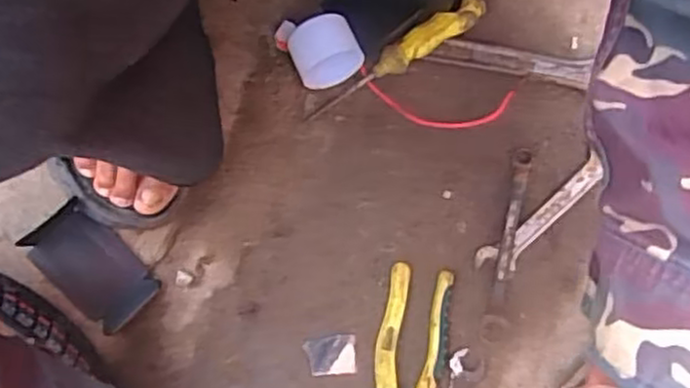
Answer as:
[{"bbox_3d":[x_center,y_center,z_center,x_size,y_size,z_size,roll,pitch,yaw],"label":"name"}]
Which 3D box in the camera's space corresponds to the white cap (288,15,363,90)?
[{"bbox_3d":[-0.018,-0.127,0.641,0.057,0.043,0.054,-21,75,-5],"label":"white cap"}]

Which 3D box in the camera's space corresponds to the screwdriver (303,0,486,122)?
[{"bbox_3d":[0.048,-0.126,0.651,0.189,0.028,0.024,-31,74,-9],"label":"screwdriver"}]

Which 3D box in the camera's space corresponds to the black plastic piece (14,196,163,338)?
[{"bbox_3d":[-0.208,0.060,0.581,0.064,0.025,0.103,-43,106,-10],"label":"black plastic piece"}]

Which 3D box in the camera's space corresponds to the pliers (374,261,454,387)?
[{"bbox_3d":[0.051,0.155,0.584,0.056,0.018,0.189,7,72,4],"label":"pliers"}]

